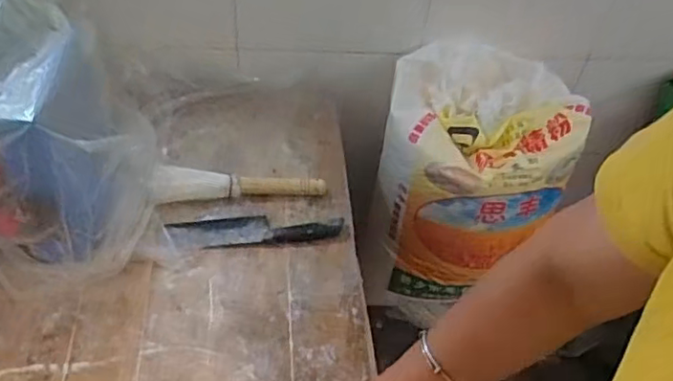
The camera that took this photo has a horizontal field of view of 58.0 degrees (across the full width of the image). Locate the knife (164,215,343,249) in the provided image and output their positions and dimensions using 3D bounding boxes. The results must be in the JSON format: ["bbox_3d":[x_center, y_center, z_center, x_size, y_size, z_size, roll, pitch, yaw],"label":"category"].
[{"bbox_3d":[-0.116,0.056,0.872,0.244,0.018,0.051,-1,46,-6],"label":"knife"}]

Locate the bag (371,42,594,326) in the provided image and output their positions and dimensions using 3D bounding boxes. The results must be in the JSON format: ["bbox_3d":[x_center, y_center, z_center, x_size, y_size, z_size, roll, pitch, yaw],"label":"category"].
[{"bbox_3d":[0.257,0.003,1.196,0.354,0.460,0.301,-11,50,-15],"label":"bag"}]

